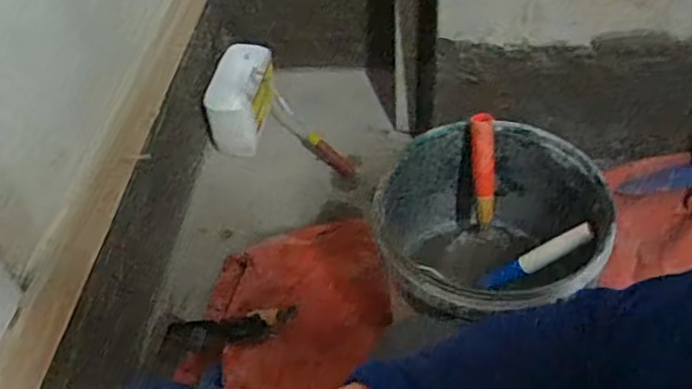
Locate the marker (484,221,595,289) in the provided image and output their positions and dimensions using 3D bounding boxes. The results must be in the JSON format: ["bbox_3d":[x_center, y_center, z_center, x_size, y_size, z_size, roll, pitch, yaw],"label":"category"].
[{"bbox_3d":[0.270,0.087,0.900,0.168,0.022,0.027,-35,39,28],"label":"marker"}]

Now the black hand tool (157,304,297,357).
[{"bbox_3d":[-0.195,0.224,1.043,0.230,0.031,0.053,-11,45,13],"label":"black hand tool"}]

